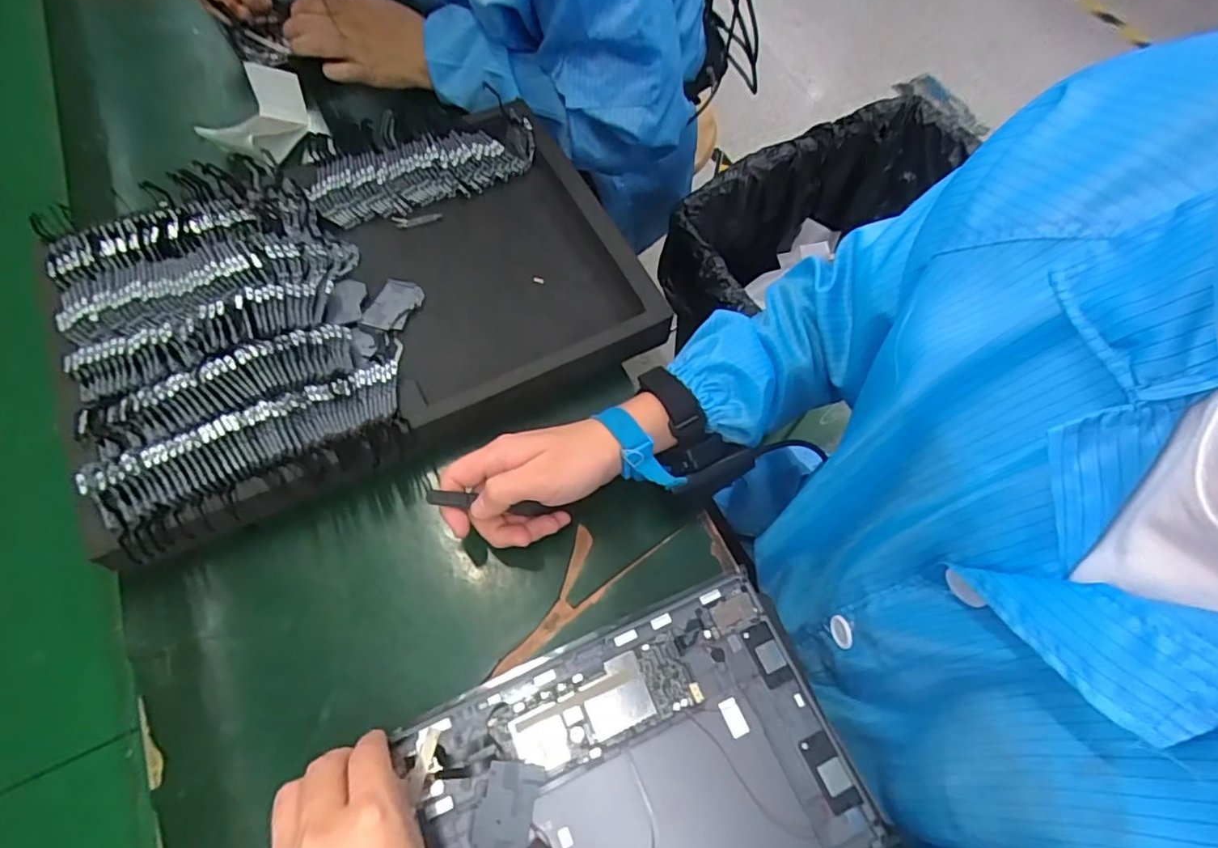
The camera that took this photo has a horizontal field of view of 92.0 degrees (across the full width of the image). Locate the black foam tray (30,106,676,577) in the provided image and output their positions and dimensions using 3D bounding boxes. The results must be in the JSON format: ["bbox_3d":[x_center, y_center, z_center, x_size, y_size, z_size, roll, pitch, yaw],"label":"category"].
[{"bbox_3d":[-0.199,-0.113,0.485,0.421,0.075,0.315,-27,68,-12],"label":"black foam tray"}]

